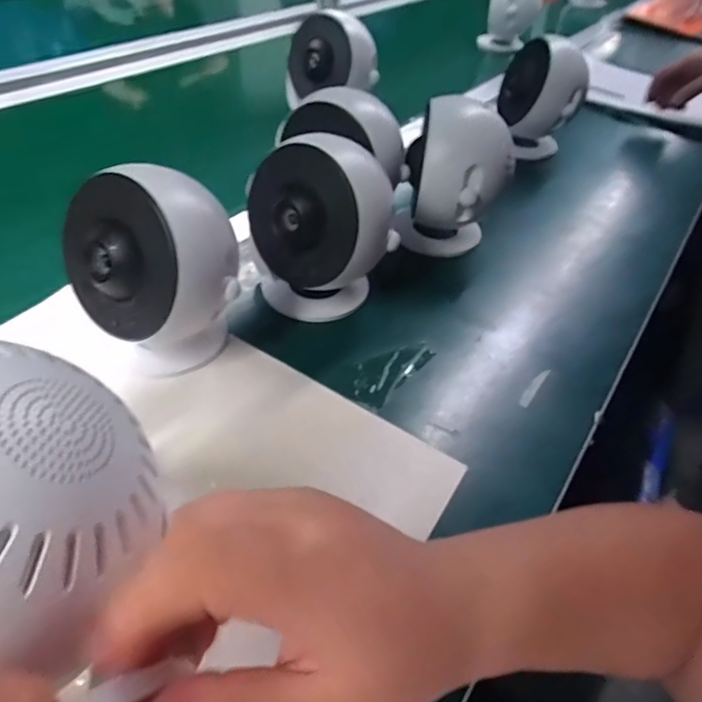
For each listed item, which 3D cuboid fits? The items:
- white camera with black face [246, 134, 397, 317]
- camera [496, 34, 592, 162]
[{"bbox_3d":[-0.020,-0.096,0.413,0.104,0.133,0.086,35,51,25],"label":"white camera with black face"},{"bbox_3d":[0.236,-0.313,0.661,0.092,0.138,0.075,8,45,1],"label":"camera"}]

